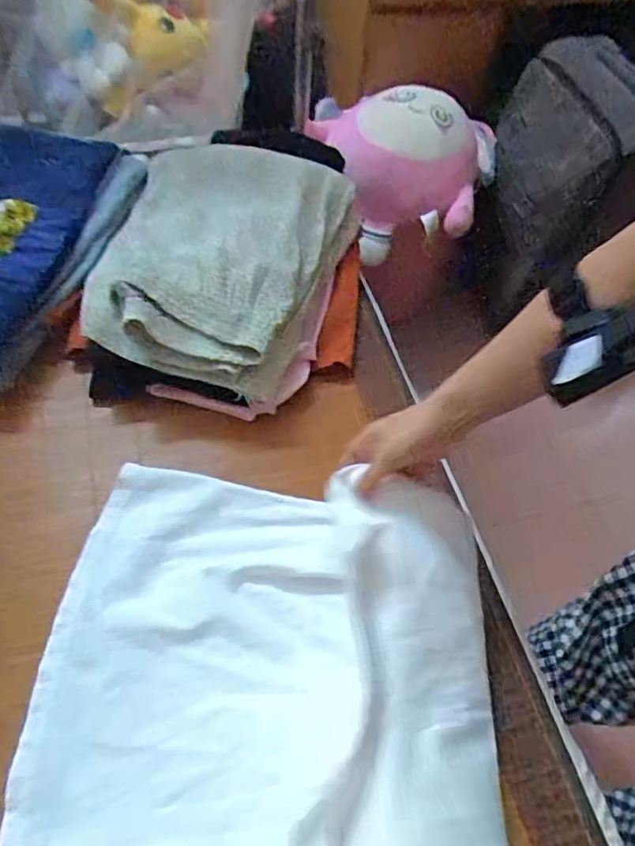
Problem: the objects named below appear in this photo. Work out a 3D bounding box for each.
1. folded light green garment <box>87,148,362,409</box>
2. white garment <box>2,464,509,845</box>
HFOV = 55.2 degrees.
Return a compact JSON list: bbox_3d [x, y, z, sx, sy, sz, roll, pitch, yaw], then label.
[{"bbox_3d":[-0.124,-0.211,0.745,0.274,0.066,0.364,15,57,6],"label":"folded light green garment"},{"bbox_3d":[-0.050,0.188,0.486,0.372,0.127,0.376,-2,55,-4],"label":"white garment"}]

